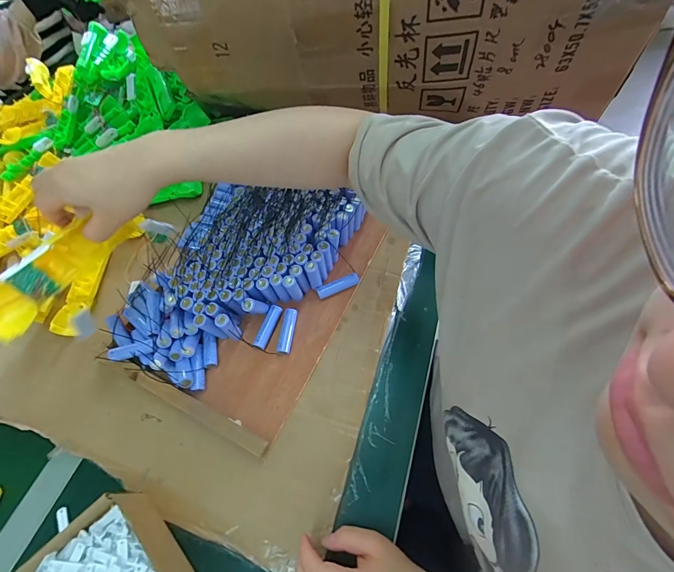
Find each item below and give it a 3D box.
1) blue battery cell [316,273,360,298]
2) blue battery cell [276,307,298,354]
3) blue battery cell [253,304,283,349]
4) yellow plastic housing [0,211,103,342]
[{"bbox_3d":[0.002,0.001,0.515,0.066,0.020,0.018,-22,59,-8],"label":"blue battery cell"},{"bbox_3d":[-0.072,0.064,0.487,0.022,0.013,0.067,5,60,8],"label":"blue battery cell"},{"bbox_3d":[-0.100,0.060,0.492,0.019,0.016,0.066,15,62,14],"label":"blue battery cell"},{"bbox_3d":[-0.292,-0.008,0.328,0.030,0.047,0.117,-5,44,37],"label":"yellow plastic housing"}]

